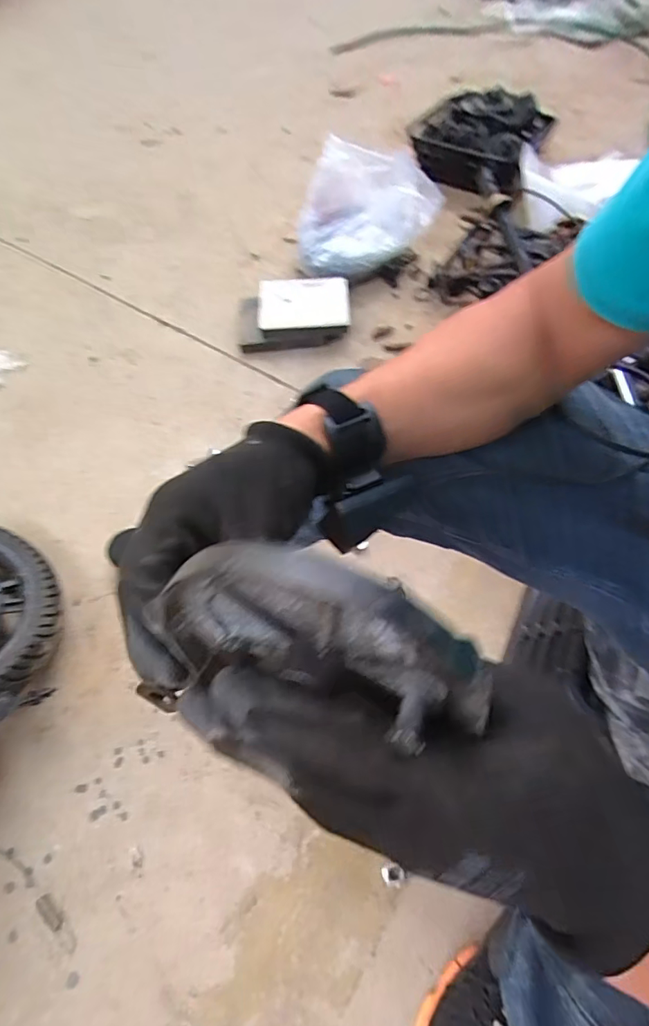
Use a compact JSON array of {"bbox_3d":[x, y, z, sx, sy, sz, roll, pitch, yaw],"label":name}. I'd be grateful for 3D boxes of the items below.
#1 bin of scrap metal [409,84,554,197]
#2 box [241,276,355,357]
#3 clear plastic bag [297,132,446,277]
[{"bbox_3d":[0.395,-0.970,1.286,0.326,0.165,0.226,27,66,18],"label":"bin of scrap metal"},{"bbox_3d":[-0.067,-0.438,1.070,0.251,0.064,0.167,-9,60,-1],"label":"box"},{"bbox_3d":[0.083,-0.699,1.131,0.317,0.181,0.243,-16,61,-5],"label":"clear plastic bag"}]

